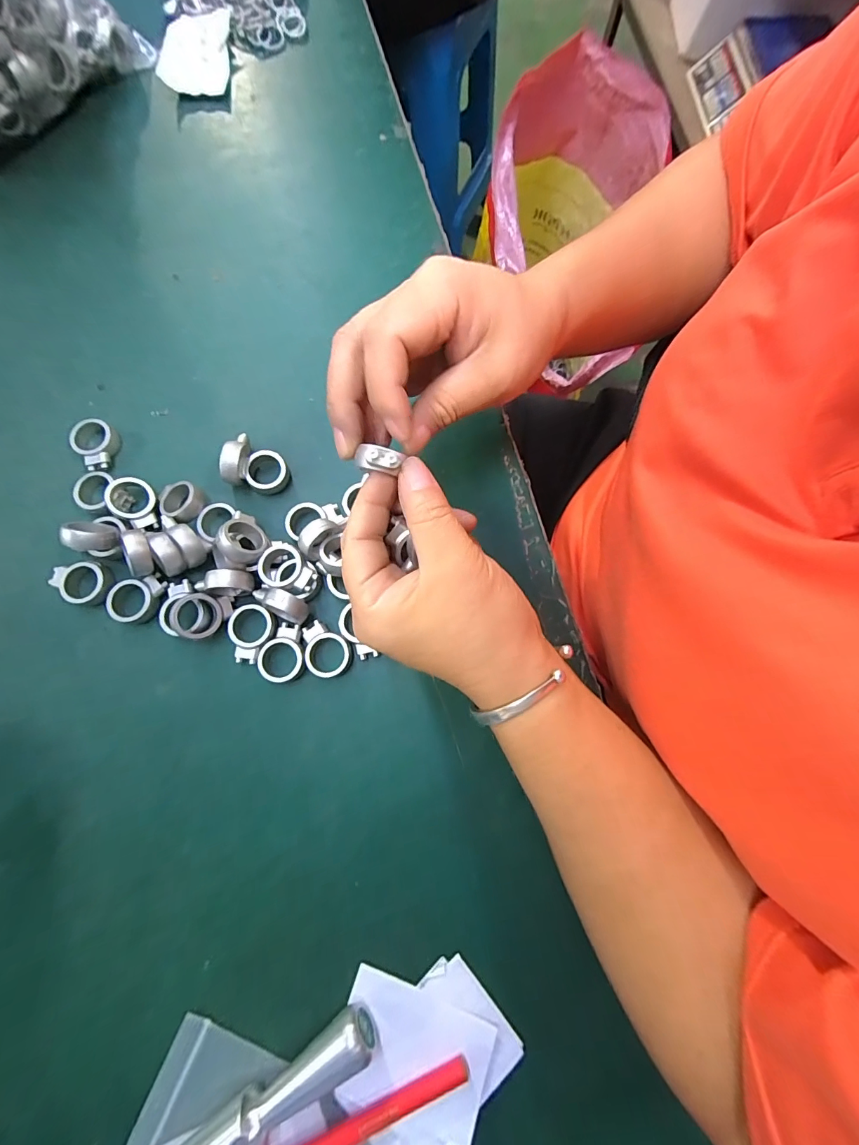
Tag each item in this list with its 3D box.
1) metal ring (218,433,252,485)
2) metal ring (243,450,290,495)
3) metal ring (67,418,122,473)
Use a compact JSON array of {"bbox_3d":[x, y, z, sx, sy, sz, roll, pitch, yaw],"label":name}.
[{"bbox_3d":[-0.119,-0.071,0.259,0.012,0.023,0.032,13,79,2],"label":"metal ring"},{"bbox_3d":[-0.103,-0.064,0.264,0.026,0.012,0.025,0,79,-1],"label":"metal ring"},{"bbox_3d":[-0.213,-0.082,0.267,0.025,0.012,0.033,-36,81,-7],"label":"metal ring"}]

